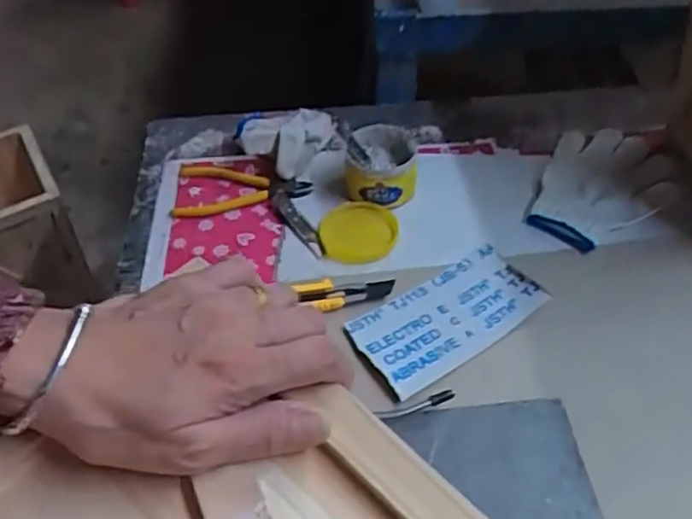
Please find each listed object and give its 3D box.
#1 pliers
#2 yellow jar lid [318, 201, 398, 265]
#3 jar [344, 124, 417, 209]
[{"bbox_3d":[-0.117,-0.084,0.747,0.150,0.010,0.084,-3,48,2],"label":"pliers"},{"bbox_3d":[0.013,-0.027,0.693,0.079,0.010,0.083,-2,48,2],"label":"yellow jar lid"},{"bbox_3d":[0.041,-0.104,0.725,0.071,0.051,0.083,6,49,9],"label":"jar"}]

